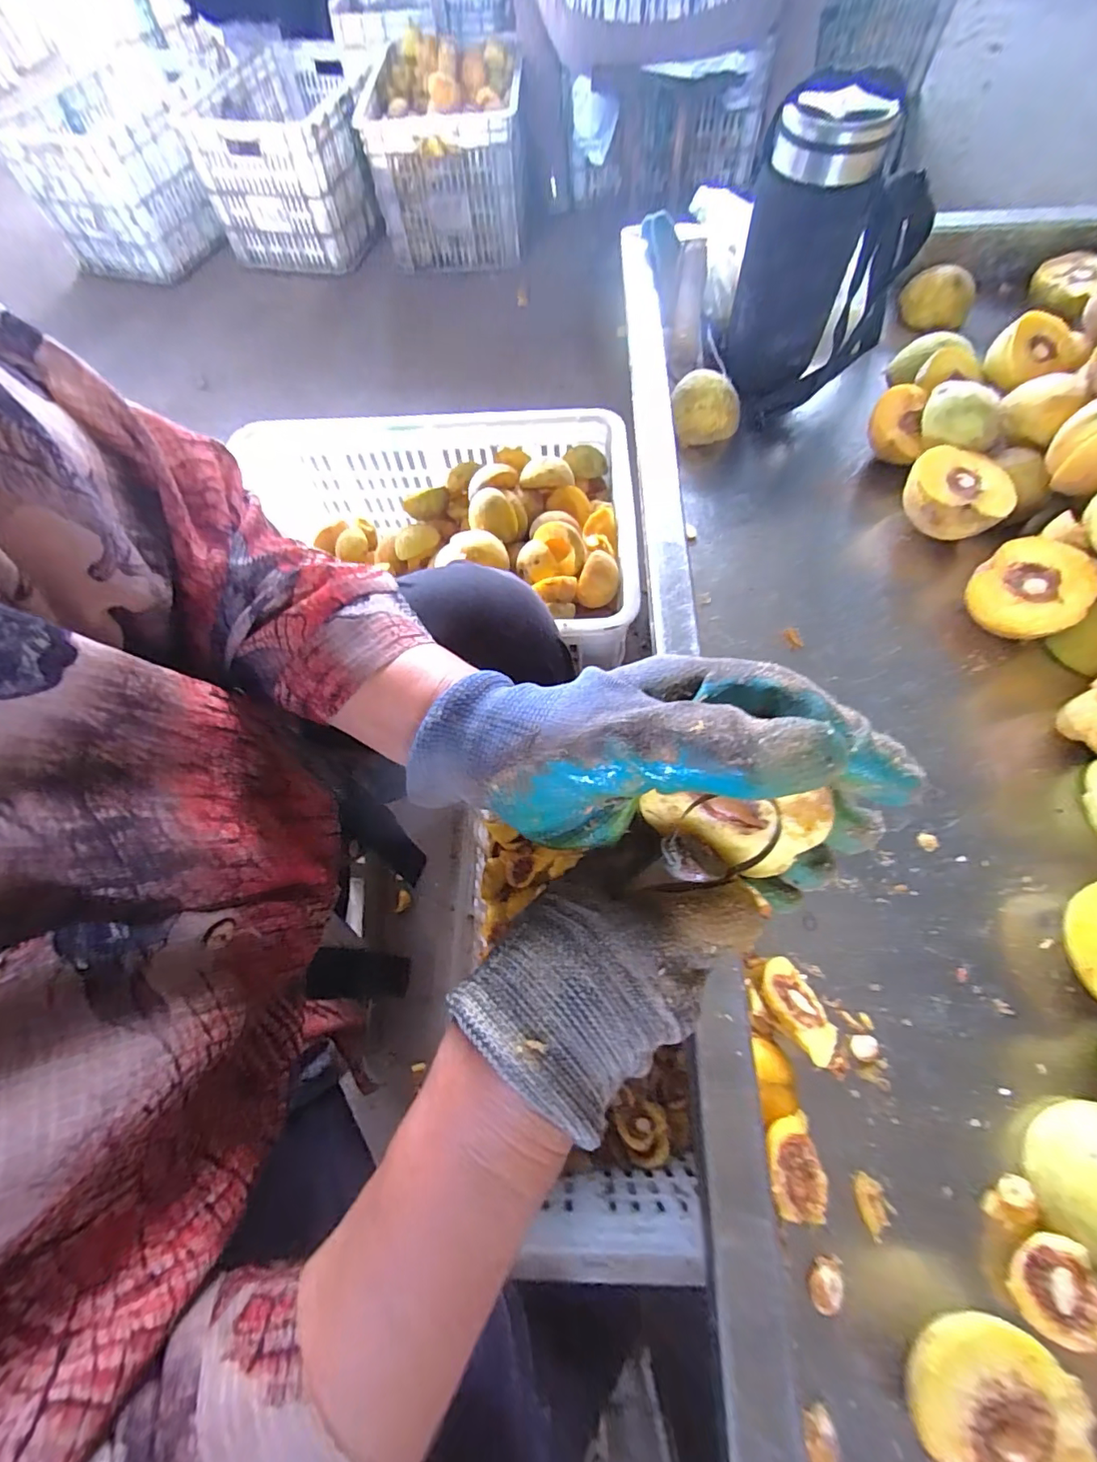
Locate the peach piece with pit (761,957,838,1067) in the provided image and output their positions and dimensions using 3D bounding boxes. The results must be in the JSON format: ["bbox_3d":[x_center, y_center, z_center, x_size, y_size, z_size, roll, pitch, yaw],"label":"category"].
[{"bbox_3d":[0.130,0.145,0.277,0.026,0.020,0.046,-32,67,-12],"label":"peach piece with pit"}]

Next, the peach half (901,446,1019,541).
[{"bbox_3d":[0.314,-0.184,0.404,0.071,0.032,0.073,34,71,17],"label":"peach half"}]

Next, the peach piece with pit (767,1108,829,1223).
[{"bbox_3d":[0.115,0.207,0.249,0.028,0.021,0.039,-15,65,-4],"label":"peach piece with pit"}]

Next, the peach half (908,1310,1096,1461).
[{"bbox_3d":[0.174,0.267,0.205,0.058,0.026,0.063,-30,67,-11],"label":"peach half"}]

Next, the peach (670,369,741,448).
[{"bbox_3d":[0.138,-0.287,0.466,0.057,0.036,0.051,-9,65,-1],"label":"peach"}]

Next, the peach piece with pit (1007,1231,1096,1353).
[{"bbox_3d":[0.219,0.239,0.228,0.028,0.022,0.037,38,72,18],"label":"peach piece with pit"}]

